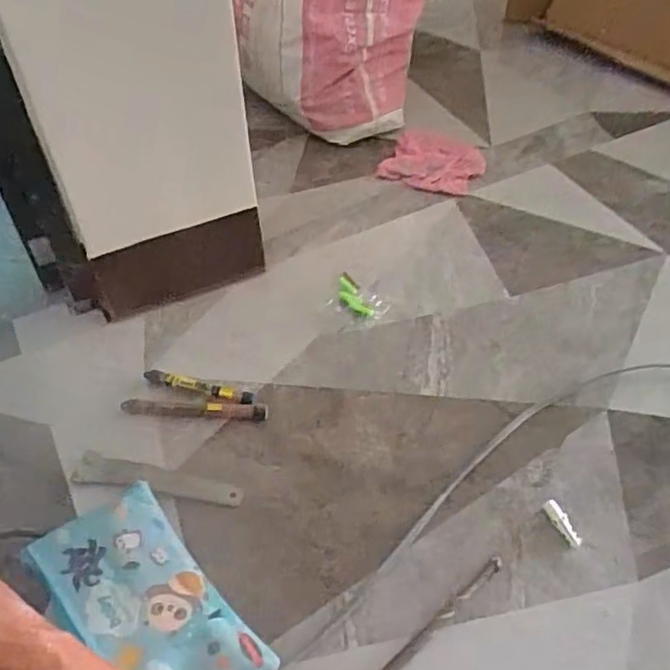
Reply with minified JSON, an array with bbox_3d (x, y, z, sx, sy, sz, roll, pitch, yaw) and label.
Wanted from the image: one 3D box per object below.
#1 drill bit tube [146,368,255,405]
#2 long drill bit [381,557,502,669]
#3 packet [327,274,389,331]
[{"bbox_3d":[-0.132,0.049,0.624,0.113,0.009,0.015,12,47,13],"label":"drill bit tube"},{"bbox_3d":[0.071,0.208,0.468,0.142,0.005,0.010,-32,53,-27],"label":"long drill bit"},{"bbox_3d":[0.023,-0.038,0.710,0.059,0.012,0.078,-12,46,-10],"label":"packet"}]

